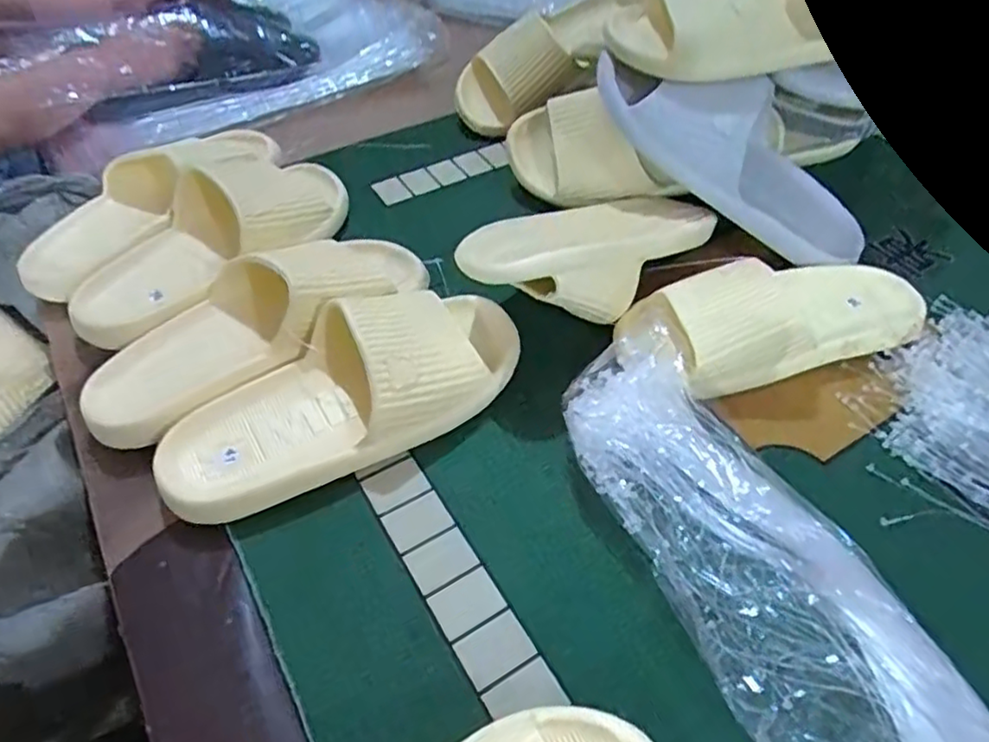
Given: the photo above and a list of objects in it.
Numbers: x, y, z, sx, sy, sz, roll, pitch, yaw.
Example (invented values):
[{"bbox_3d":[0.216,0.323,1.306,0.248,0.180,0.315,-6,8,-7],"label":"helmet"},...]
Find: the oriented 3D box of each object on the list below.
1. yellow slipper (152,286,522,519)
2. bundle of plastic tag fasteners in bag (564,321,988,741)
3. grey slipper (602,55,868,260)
[{"bbox_3d":[-0.096,0.013,0.445,0.259,0.064,0.109,-31,55,-24],"label":"yellow slipper"},{"bbox_3d":[0.168,0.144,0.332,0.130,0.051,0.409,-16,50,-13],"label":"bundle of plastic tag fasteners in bag"},{"bbox_3d":[0.192,-0.190,0.554,0.243,0.090,0.074,32,51,-9],"label":"grey slipper"}]

